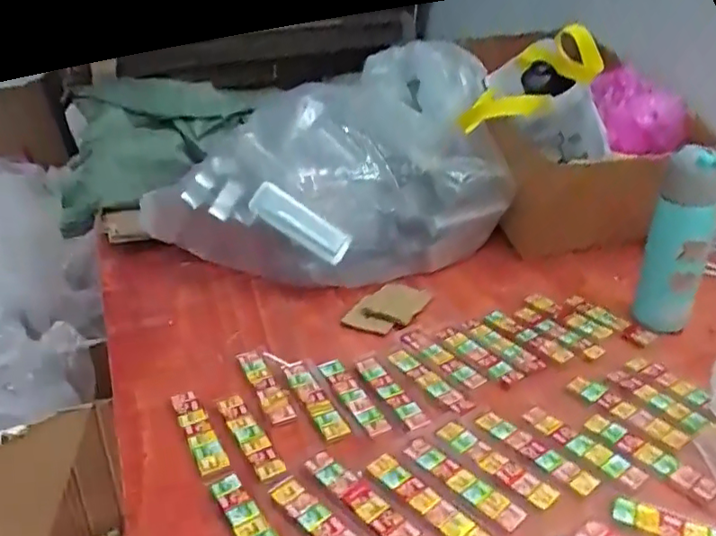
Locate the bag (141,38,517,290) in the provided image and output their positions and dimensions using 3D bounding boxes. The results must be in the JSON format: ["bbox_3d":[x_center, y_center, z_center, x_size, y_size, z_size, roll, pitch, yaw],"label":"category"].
[{"bbox_3d":[-0.048,-0.146,0.852,0.484,0.264,0.260,-8,28,-14],"label":"bag"}]

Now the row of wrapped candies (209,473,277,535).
[{"bbox_3d":[-0.082,0.203,0.463,0.025,0.007,0.115,-19,33,-31],"label":"row of wrapped candies"}]

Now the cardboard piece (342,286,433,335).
[{"bbox_3d":[0.039,0.048,0.751,0.069,0.010,0.120,13,30,24],"label":"cardboard piece"}]

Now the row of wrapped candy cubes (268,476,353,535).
[{"bbox_3d":[-0.025,0.202,0.459,0.025,0.004,0.122,-23,35,-36],"label":"row of wrapped candy cubes"}]

